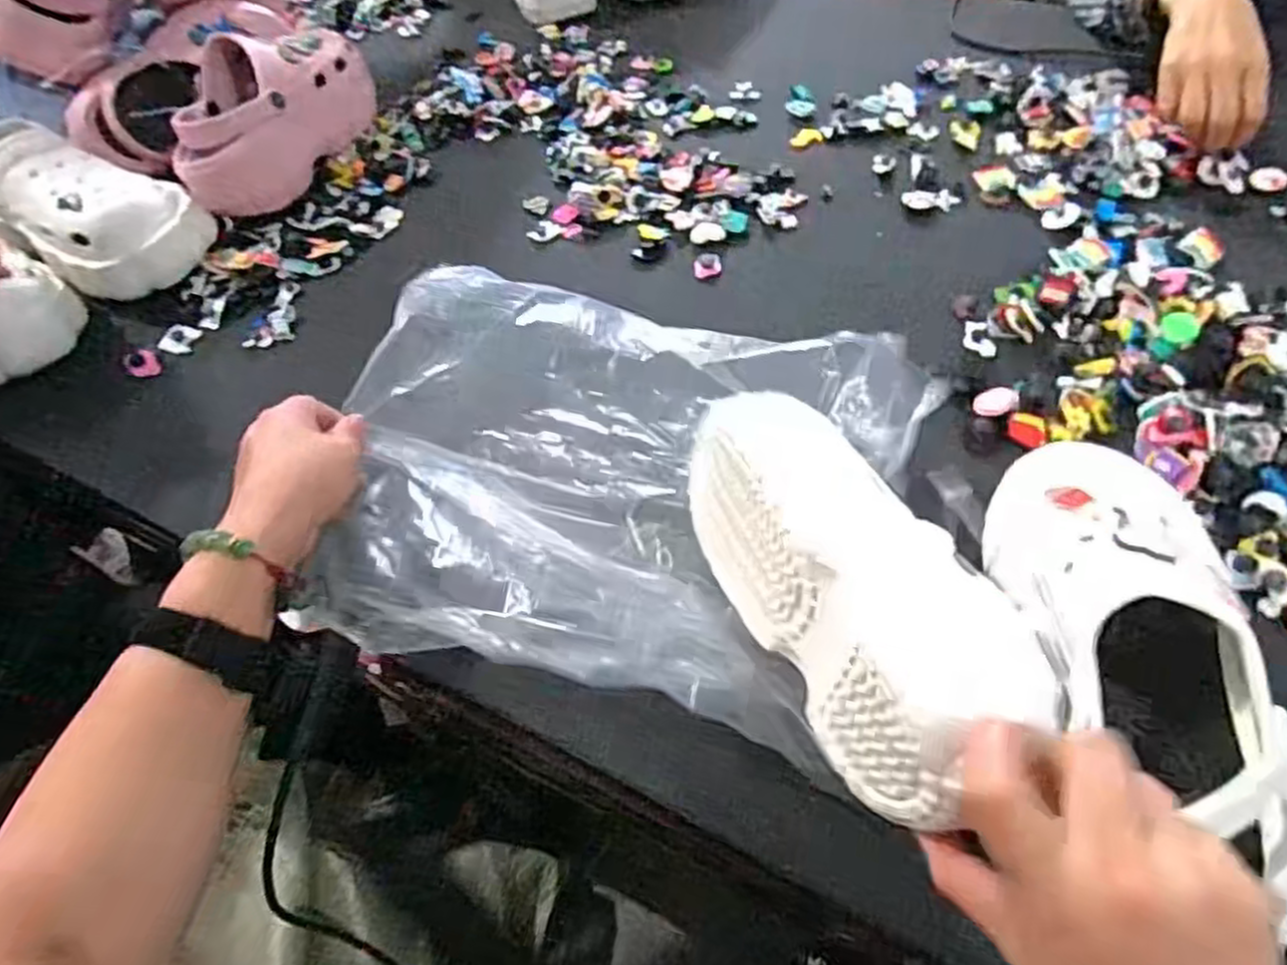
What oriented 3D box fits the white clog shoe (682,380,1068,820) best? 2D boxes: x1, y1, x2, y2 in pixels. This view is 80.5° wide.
[{"bbox_3d":[0.096,0.045,0.371,0.088,0.097,0.212,-23,57,-14],"label":"white clog shoe"}]

